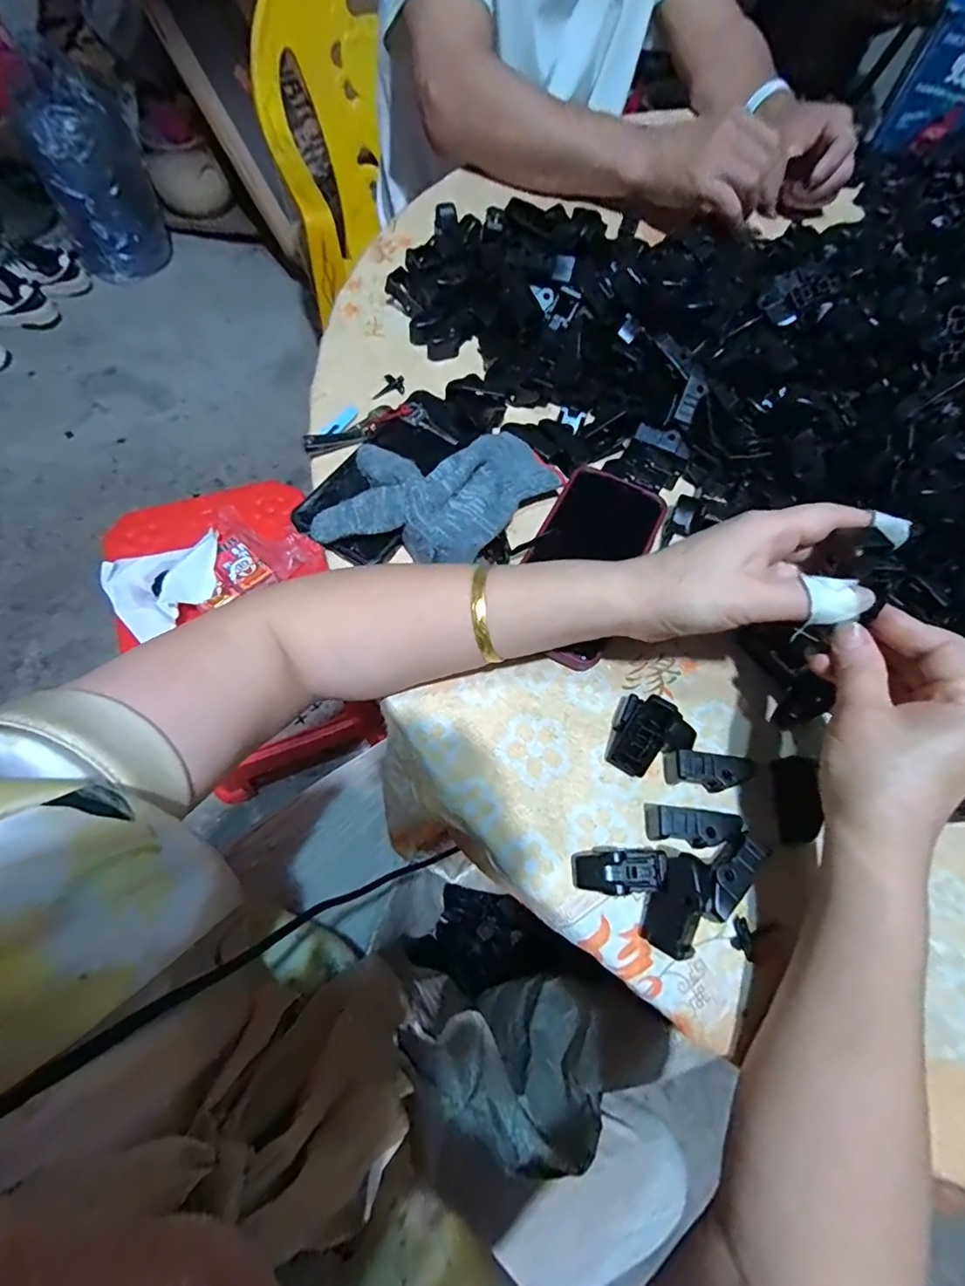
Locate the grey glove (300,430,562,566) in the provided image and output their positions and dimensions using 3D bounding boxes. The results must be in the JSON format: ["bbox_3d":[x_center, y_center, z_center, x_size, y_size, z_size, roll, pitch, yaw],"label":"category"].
[{"bbox_3d":[-0.033,-0.113,0.374,0.124,0.034,0.165,37,68,13],"label":"grey glove"}]

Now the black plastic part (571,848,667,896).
[{"bbox_3d":[0.075,0.126,0.291,0.048,0.018,0.021,-1,65,-4],"label":"black plastic part"}]

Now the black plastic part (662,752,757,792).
[{"bbox_3d":[0.136,0.077,0.316,0.046,0.022,0.018,9,64,1],"label":"black plastic part"}]

